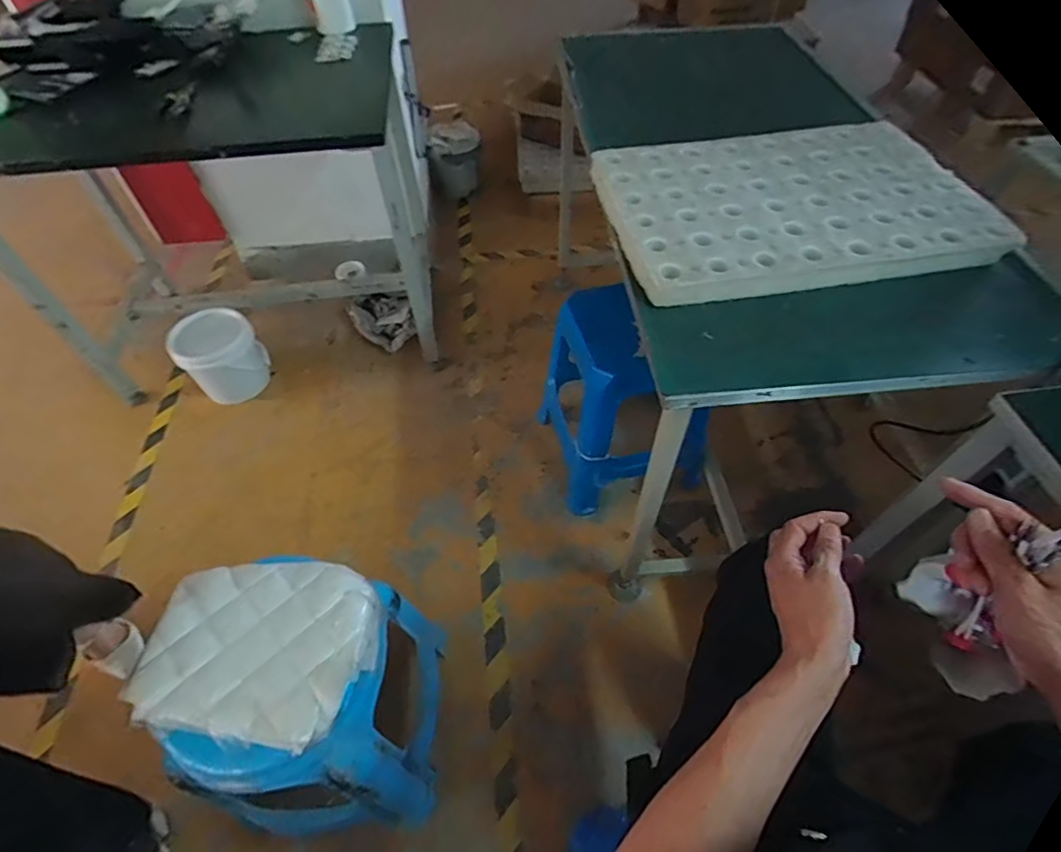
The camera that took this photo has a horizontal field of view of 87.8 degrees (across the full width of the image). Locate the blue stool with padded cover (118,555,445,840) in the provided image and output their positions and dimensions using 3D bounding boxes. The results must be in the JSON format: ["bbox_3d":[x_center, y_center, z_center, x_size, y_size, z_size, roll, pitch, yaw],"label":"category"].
[{"bbox_3d":[-0.348,0.444,0.894,0.321,0.441,0.311,-5,51,1],"label":"blue stool with padded cover"}]

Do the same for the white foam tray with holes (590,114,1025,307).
[{"bbox_3d":[0.444,-0.366,0.904,0.629,0.047,0.380,-11,63,-5],"label":"white foam tray with holes"}]

